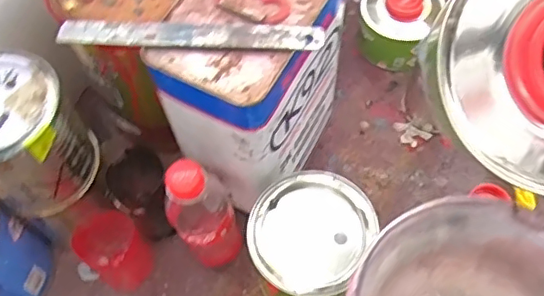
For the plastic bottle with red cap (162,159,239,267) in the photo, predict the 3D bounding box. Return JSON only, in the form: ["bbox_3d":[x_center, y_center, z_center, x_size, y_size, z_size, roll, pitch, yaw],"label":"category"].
[{"bbox_3d":[-0.060,0.067,0.512,0.056,0.181,0.049,-26,66,-10],"label":"plastic bottle with red cap"}]

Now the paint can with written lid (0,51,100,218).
[{"bbox_3d":[-0.214,-0.009,0.487,0.096,0.119,0.097,-1,64,3],"label":"paint can with written lid"}]

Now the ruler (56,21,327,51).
[{"bbox_3d":[-0.061,-0.083,0.419,0.196,0.005,0.020,2,69,4],"label":"ruler"}]

